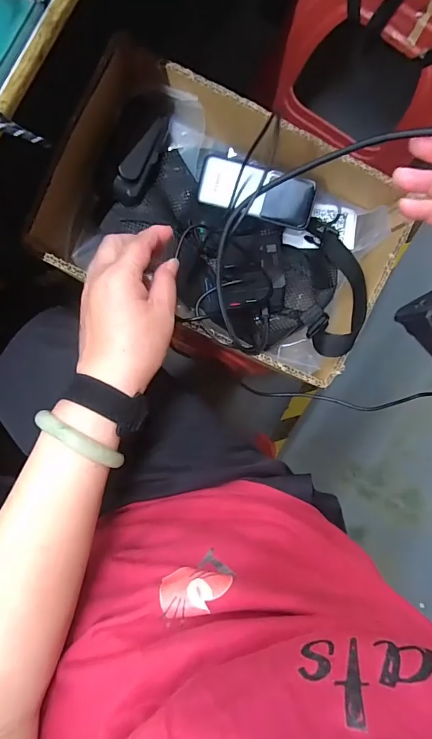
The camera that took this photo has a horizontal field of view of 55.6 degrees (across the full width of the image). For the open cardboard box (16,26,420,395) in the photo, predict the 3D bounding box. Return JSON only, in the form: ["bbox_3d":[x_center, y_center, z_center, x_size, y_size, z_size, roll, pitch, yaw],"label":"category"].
[{"bbox_3d":[0.013,-0.154,0.439,0.327,0.131,0.215,27,93,-5],"label":"open cardboard box"}]

